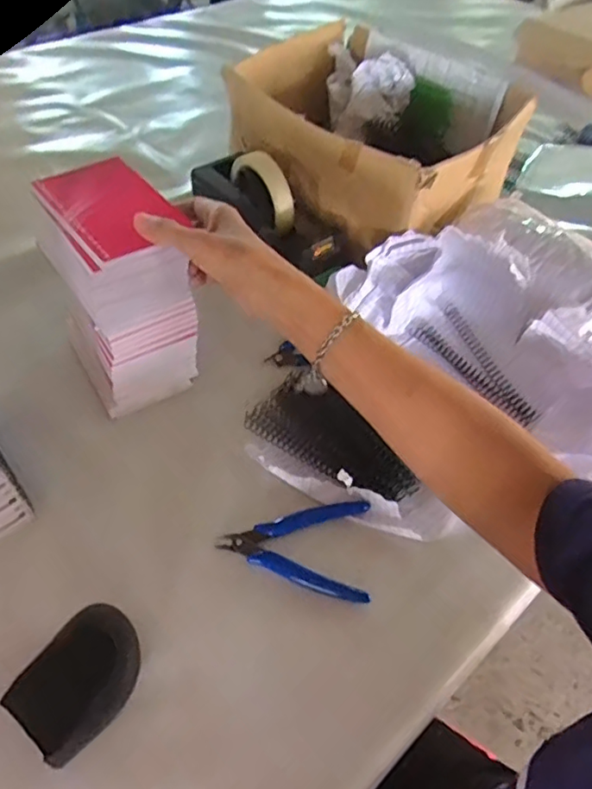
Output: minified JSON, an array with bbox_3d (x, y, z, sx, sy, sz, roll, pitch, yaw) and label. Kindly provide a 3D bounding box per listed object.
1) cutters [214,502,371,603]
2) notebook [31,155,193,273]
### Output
[{"bbox_3d":[-0.001,0.123,0.454,0.117,0.006,0.083,3,51,-1],"label":"cutters"},{"bbox_3d":[-0.149,-0.150,0.449,0.083,0.014,0.119,-28,58,-26],"label":"notebook"}]

